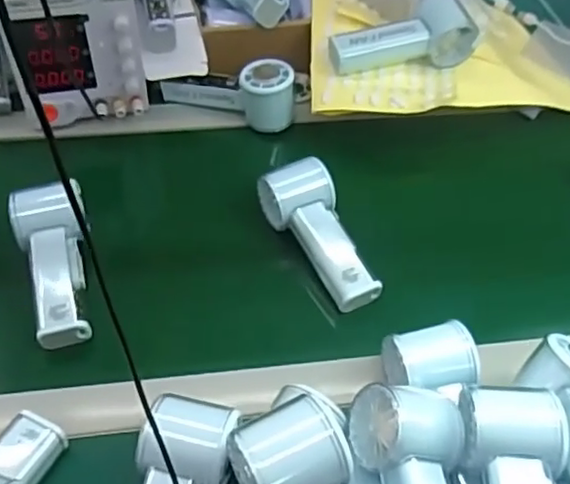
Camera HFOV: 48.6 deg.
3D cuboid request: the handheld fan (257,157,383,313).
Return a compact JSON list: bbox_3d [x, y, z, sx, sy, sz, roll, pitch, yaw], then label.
[{"bbox_3d":[0.035,-0.012,0.566,0.057,0.044,0.144,-23,54,-21],"label":"handheld fan"}]

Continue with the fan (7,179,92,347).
[{"bbox_3d":[-0.192,0.014,0.535,0.058,0.041,0.145,-14,51,-14],"label":"fan"}]

